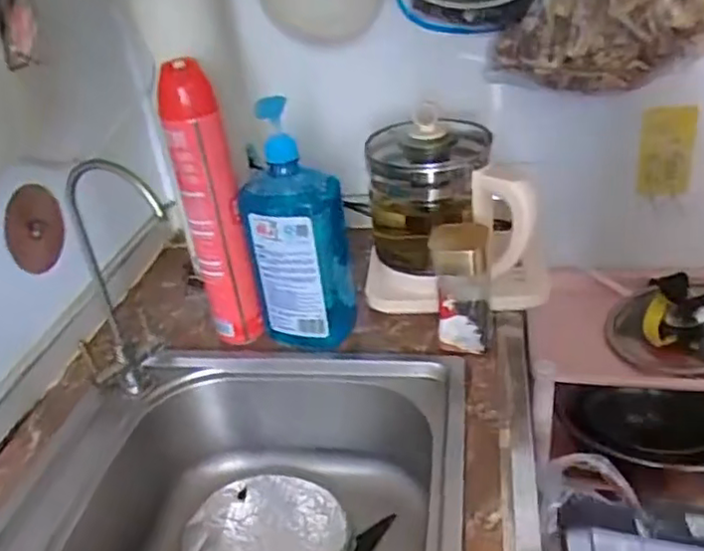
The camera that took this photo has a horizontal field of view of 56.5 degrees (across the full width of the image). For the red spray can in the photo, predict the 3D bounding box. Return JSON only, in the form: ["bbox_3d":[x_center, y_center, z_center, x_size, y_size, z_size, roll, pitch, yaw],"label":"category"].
[{"bbox_3d":[-0.156,-0.070,0.739,0.060,0.319,0.052,-12,33,-9],"label":"red spray can"}]

